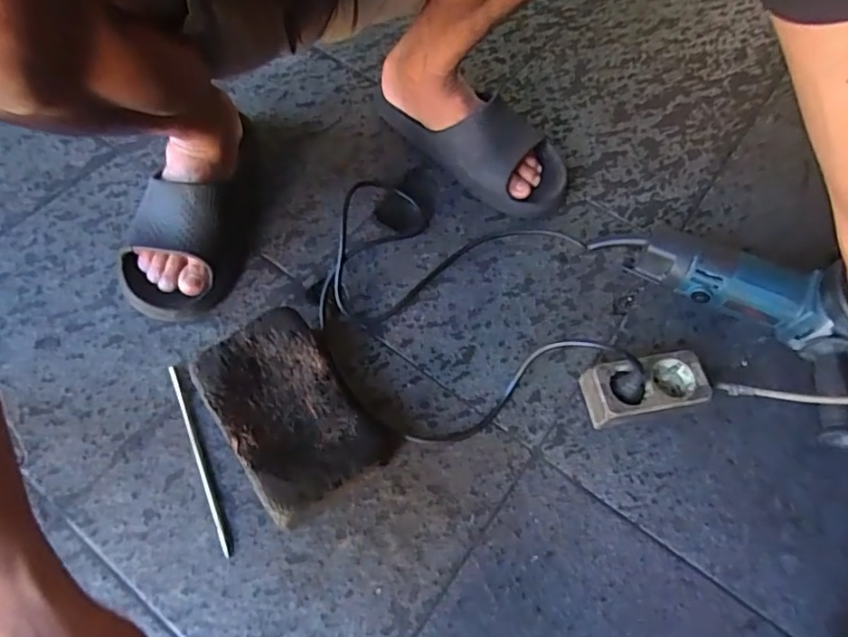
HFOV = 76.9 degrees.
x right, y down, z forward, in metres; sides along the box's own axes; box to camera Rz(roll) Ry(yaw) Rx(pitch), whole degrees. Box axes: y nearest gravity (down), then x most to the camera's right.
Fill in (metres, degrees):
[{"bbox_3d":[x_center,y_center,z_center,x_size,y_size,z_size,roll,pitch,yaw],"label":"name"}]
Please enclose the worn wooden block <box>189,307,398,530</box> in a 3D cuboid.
[{"bbox_3d":[-0.121,0.084,0.483,0.118,0.059,0.174,-34,69,-18],"label":"worn wooden block"}]

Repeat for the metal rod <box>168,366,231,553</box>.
[{"bbox_3d":[-0.206,0.124,0.488,0.007,0.005,0.186,-22,66,-13],"label":"metal rod"}]

